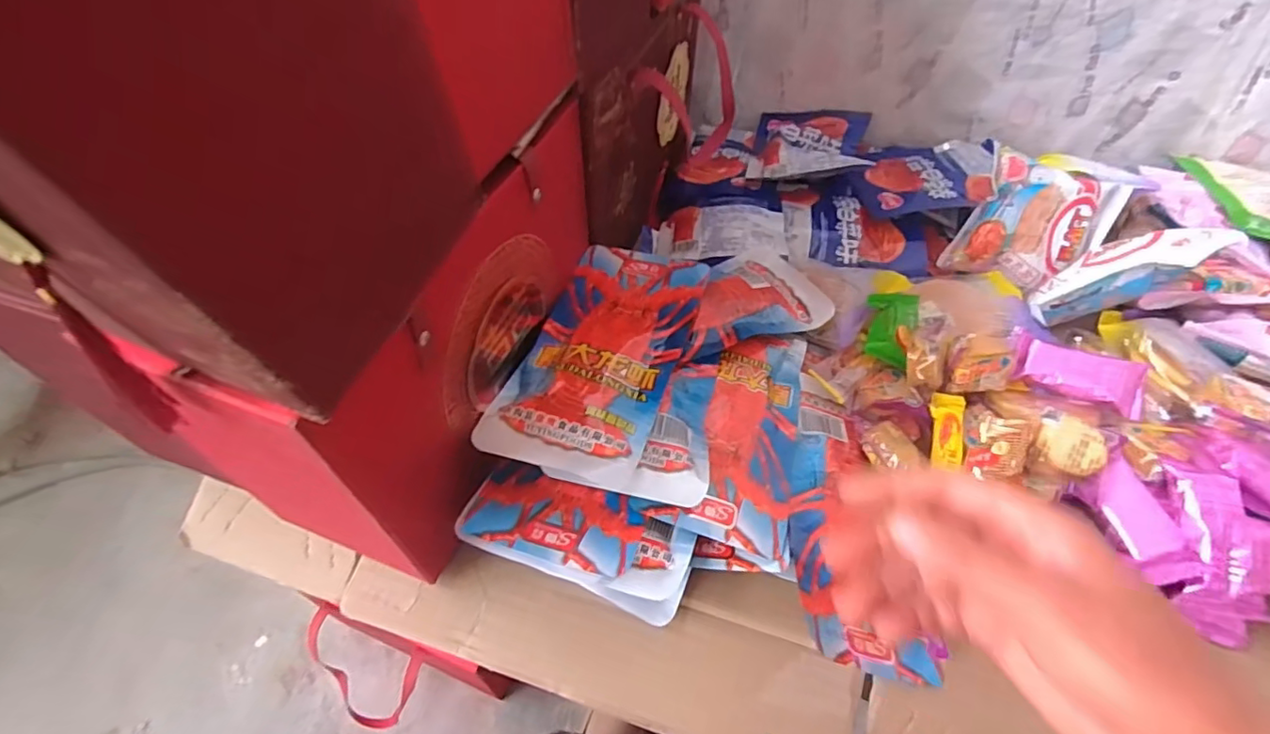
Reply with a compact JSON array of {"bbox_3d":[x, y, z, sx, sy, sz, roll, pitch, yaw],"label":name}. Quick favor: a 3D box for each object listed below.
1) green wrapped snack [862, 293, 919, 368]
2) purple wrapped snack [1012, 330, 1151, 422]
[{"bbox_3d":[0.196,-0.034,0.445,0.038,0.022,0.064,19,53,13],"label":"green wrapped snack"},{"bbox_3d":[0.327,0.004,0.430,0.085,0.019,0.041,24,85,26],"label":"purple wrapped snack"}]

